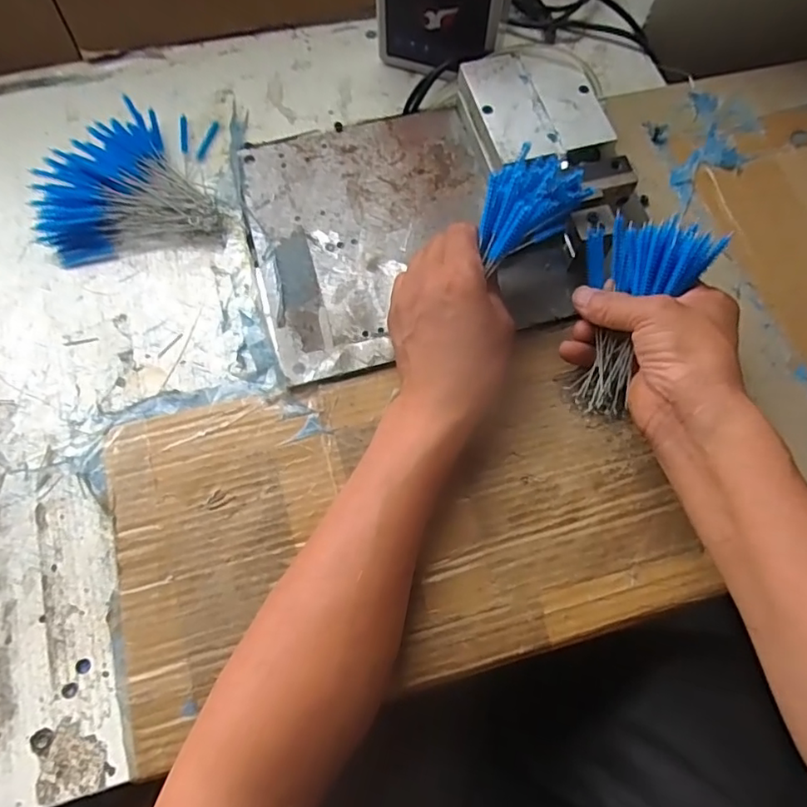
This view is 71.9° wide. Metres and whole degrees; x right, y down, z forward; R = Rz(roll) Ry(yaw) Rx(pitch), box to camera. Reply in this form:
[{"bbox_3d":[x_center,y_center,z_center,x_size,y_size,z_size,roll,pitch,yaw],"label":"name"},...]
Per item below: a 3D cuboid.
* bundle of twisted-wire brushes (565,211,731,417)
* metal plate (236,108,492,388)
[{"bbox_3d":[0.152,-0.058,0.385,0.070,0.041,0.133,15,111,6],"label":"bundle of twisted-wire brushes"},{"bbox_3d":[-0.021,-0.139,0.449,0.195,0.006,0.227,-13,70,-5],"label":"metal plate"}]

